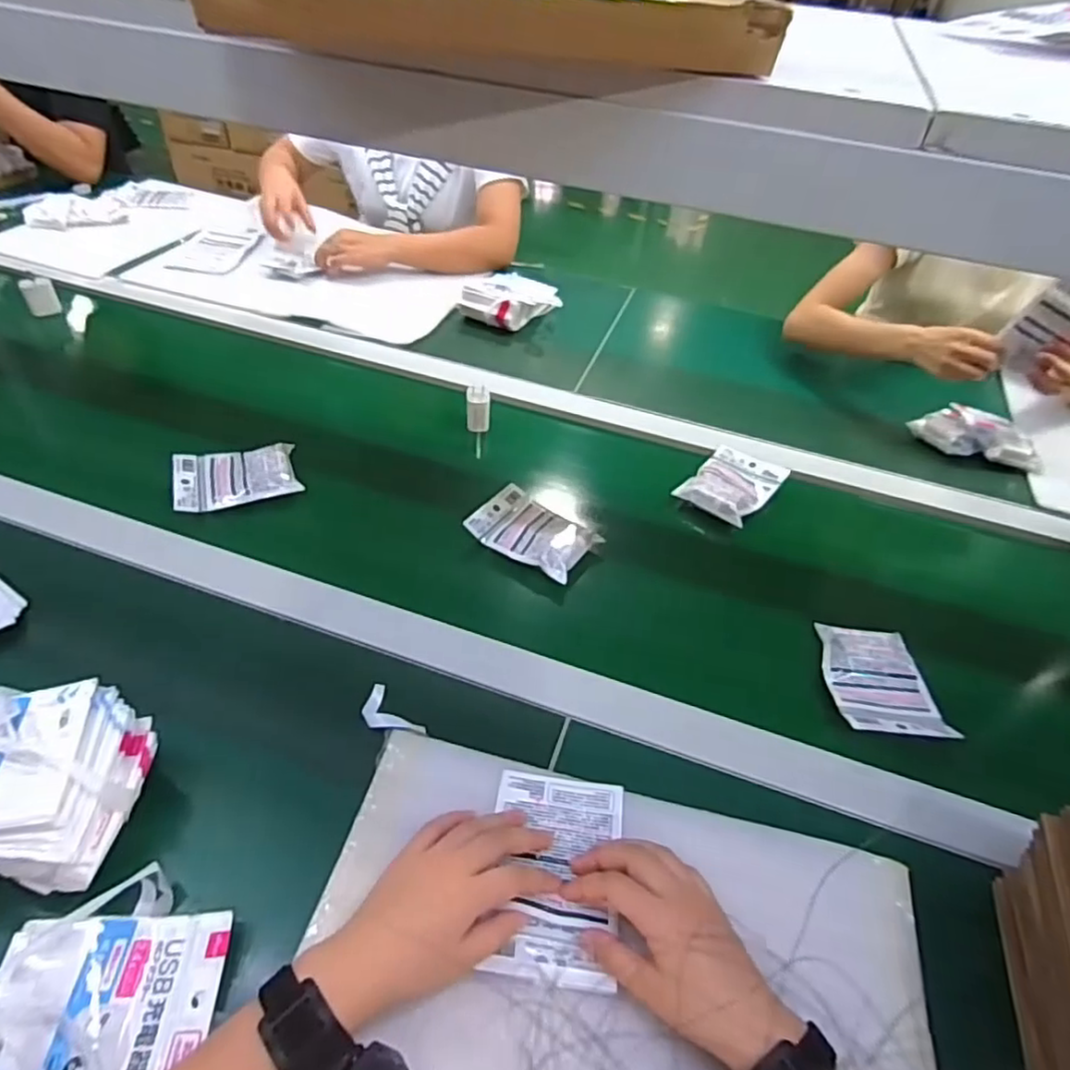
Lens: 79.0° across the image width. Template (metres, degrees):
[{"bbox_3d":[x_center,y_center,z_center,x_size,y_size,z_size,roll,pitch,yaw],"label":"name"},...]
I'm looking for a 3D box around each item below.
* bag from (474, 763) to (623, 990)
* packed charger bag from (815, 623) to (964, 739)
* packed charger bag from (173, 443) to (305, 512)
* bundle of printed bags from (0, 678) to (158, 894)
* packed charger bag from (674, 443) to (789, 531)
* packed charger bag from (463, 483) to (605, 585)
[{"bbox_3d":[0.017,0.244,0.473,0.095,0.010,0.140,6,45,0],"label":"bag"},{"bbox_3d":[0.329,0.137,0.617,0.093,0.023,0.120,7,44,1],"label":"packed charger bag"},{"bbox_3d":[-0.350,-0.073,0.759,0.133,0.019,0.098,-13,47,-18],"label":"packed charger bag"},{"bbox_3d":[-0.374,0.177,0.464,0.172,0.076,0.128,3,44,-2],"label":"bundle of printed bags"},{"bbox_3d":[0.249,-0.066,0.821,0.099,0.019,0.139,35,51,26],"label":"packed charger bag"},{"bbox_3d":[-0.003,-0.006,0.729,0.135,0.018,0.088,30,49,23],"label":"packed charger bag"}]

